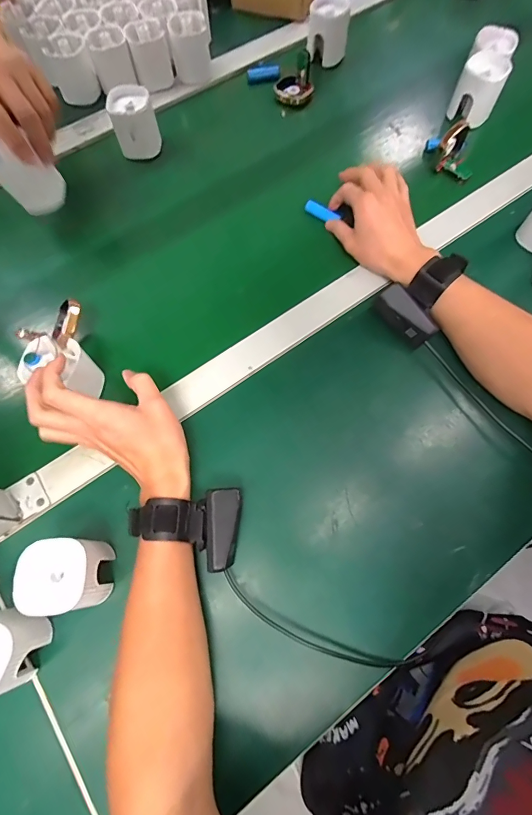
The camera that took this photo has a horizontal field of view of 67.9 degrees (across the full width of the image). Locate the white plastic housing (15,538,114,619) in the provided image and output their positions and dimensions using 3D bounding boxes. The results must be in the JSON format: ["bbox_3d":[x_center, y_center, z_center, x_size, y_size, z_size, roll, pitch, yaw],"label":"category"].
[{"bbox_3d":[-0.163,0.141,0.337,0.057,0.078,0.058,-10,68,-2],"label":"white plastic housing"}]

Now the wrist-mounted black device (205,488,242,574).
[{"bbox_3d":[-0.039,0.106,0.347,0.031,0.017,0.069,3,81,-1],"label":"wrist-mounted black device"}]

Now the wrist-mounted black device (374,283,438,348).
[{"bbox_3d":[0.152,-0.099,0.431,0.031,0.031,0.068,-39,78,-11],"label":"wrist-mounted black device"}]

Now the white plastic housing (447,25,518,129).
[{"bbox_3d":[0.306,-0.464,0.557,0.059,0.061,0.115,21,71,10],"label":"white plastic housing"}]

